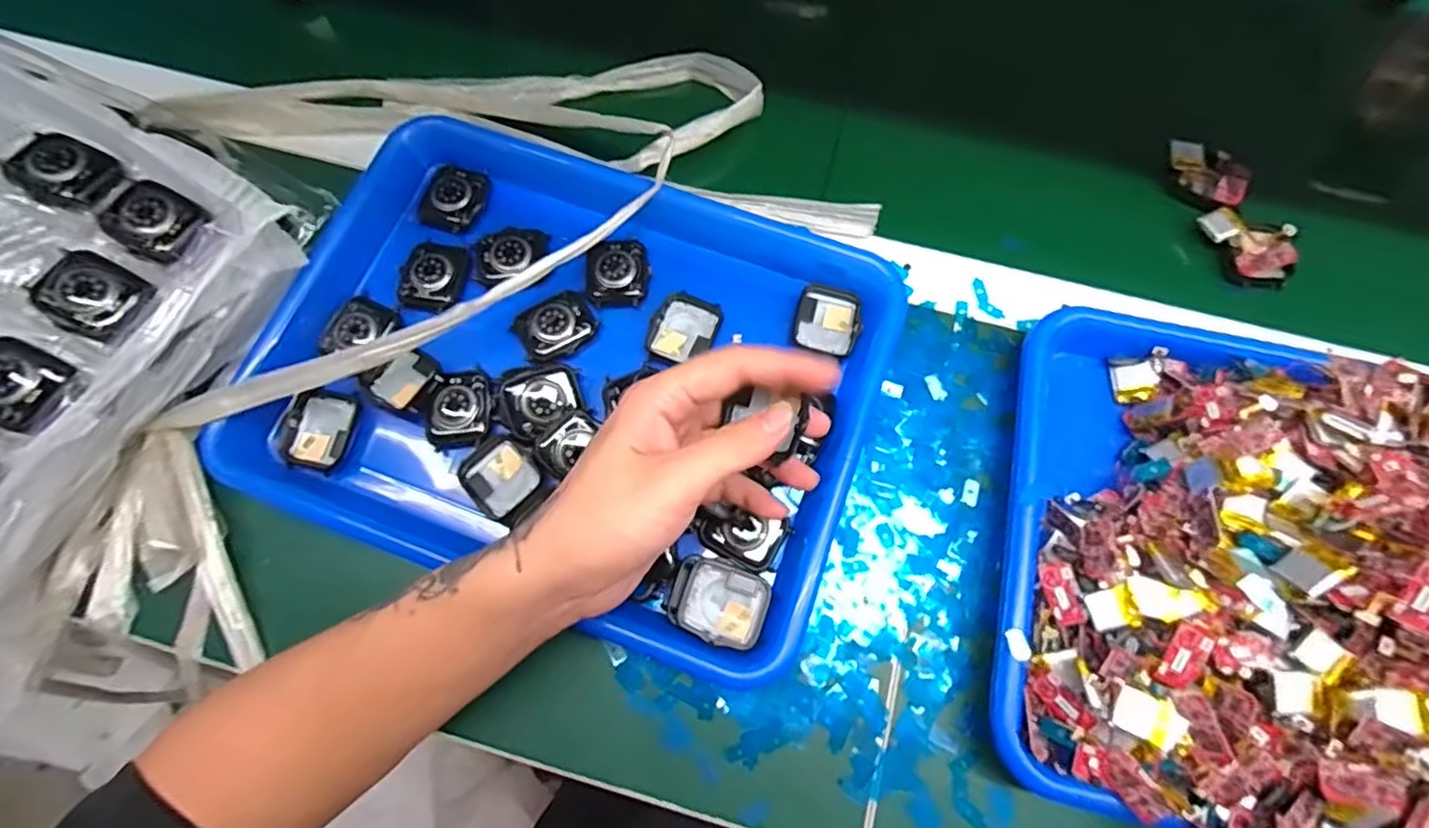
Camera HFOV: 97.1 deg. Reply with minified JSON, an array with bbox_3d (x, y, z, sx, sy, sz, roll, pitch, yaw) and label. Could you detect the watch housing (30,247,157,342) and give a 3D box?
[{"bbox_3d":[-0.318,-0.062,0.319,0.057,0.011,0.037,27,75,8],"label":"watch housing"}]

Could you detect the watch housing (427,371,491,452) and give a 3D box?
[{"bbox_3d":[-0.145,-0.002,0.359,0.032,0.014,0.043,3,73,1],"label":"watch housing"}]

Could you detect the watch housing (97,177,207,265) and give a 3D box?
[{"bbox_3d":[-0.297,-0.103,0.333,0.050,0.010,0.037,28,76,9],"label":"watch housing"}]

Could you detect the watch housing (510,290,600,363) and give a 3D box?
[{"bbox_3d":[-0.095,-0.054,0.374,0.045,0.008,0.040,-42,77,-11],"label":"watch housing"}]

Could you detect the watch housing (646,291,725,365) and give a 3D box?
[{"bbox_3d":[-0.017,-0.050,0.378,0.038,0.013,0.040,19,74,6],"label":"watch housing"}]

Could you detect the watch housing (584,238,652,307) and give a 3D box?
[{"bbox_3d":[-0.059,-0.087,0.384,0.038,0.014,0.042,-3,73,0],"label":"watch housing"}]

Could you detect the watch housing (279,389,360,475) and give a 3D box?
[{"bbox_3d":[-0.224,0.010,0.359,0.040,0.017,0.045,15,84,2],"label":"watch housing"}]

